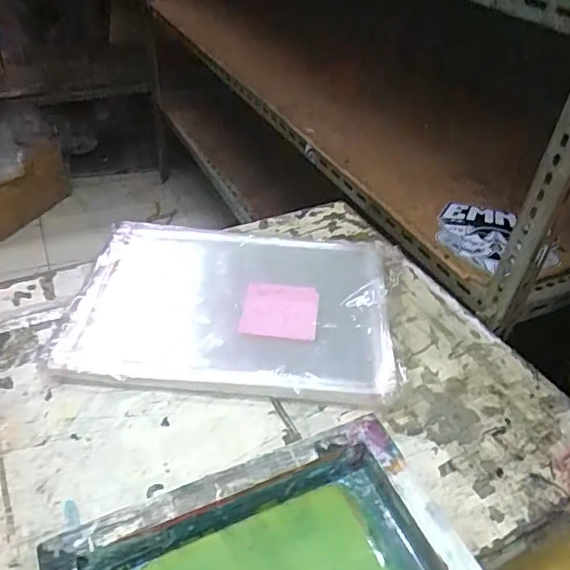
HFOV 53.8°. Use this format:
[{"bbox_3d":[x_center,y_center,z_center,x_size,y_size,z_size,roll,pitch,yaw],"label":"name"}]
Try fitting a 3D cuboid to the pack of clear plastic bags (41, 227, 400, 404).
[{"bbox_3d":[-0.069,0.020,0.814,0.431,0.035,0.328,5,39,2],"label":"pack of clear plastic bags"}]

